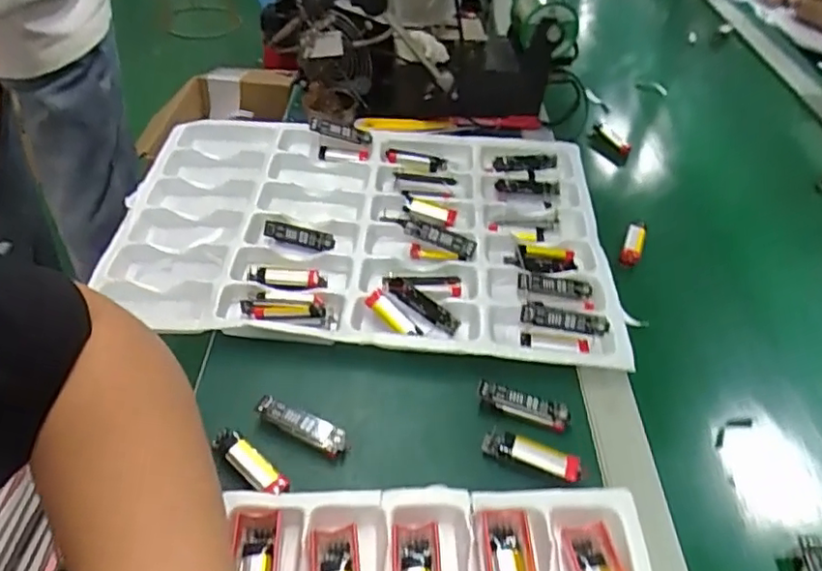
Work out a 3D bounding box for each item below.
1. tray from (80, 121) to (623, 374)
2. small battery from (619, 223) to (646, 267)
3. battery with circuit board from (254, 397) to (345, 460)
[{"bbox_3d":[-0.045,-0.063,0.584,0.442,0.031,0.304,5,43,-1],"label":"tray"},{"bbox_3d":[0.222,-0.041,0.607,0.020,0.014,0.059,20,45,14],"label":"small battery"},{"bbox_3d":[-0.077,0.099,0.425,0.067,0.019,0.018,21,45,15],"label":"battery with circuit board"}]

